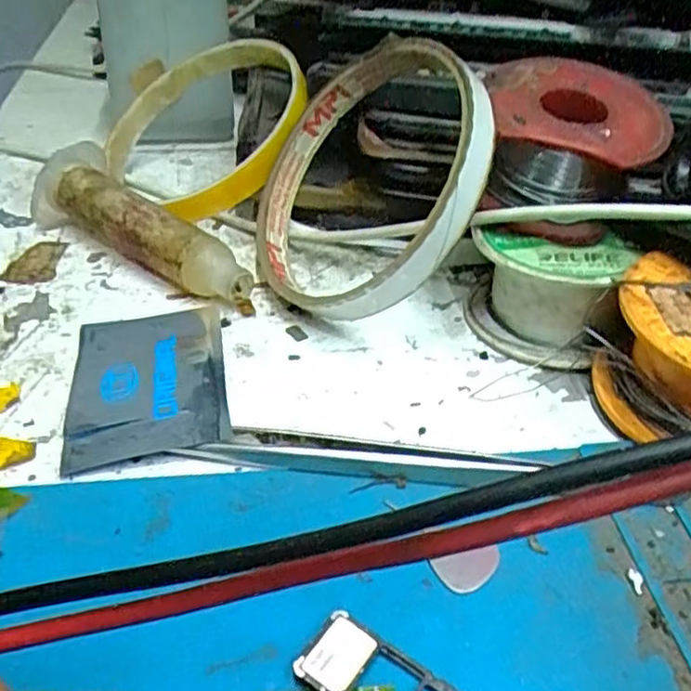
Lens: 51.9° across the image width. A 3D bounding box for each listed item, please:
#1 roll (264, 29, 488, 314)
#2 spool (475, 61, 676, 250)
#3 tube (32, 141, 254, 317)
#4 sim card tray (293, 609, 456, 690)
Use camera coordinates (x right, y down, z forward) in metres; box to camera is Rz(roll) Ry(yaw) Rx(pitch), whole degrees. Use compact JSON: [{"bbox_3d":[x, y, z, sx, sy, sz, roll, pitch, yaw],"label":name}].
[{"bbox_3d":[0.005,-0.047,0.205,0.011,0.080,0.079,23,7,-43],"label":"roll"},{"bbox_3d":[0.062,-0.056,0.199,0.049,0.034,0.047,0,38,-3],"label":"spool"},{"bbox_3d":[-0.065,-0.038,0.228,0.093,0.026,0.021,28,46,30],"label":"tube"},{"bbox_3d":[0.010,0.060,0.121,0.038,0.004,0.015,24,43,25],"label":"sim card tray"}]

